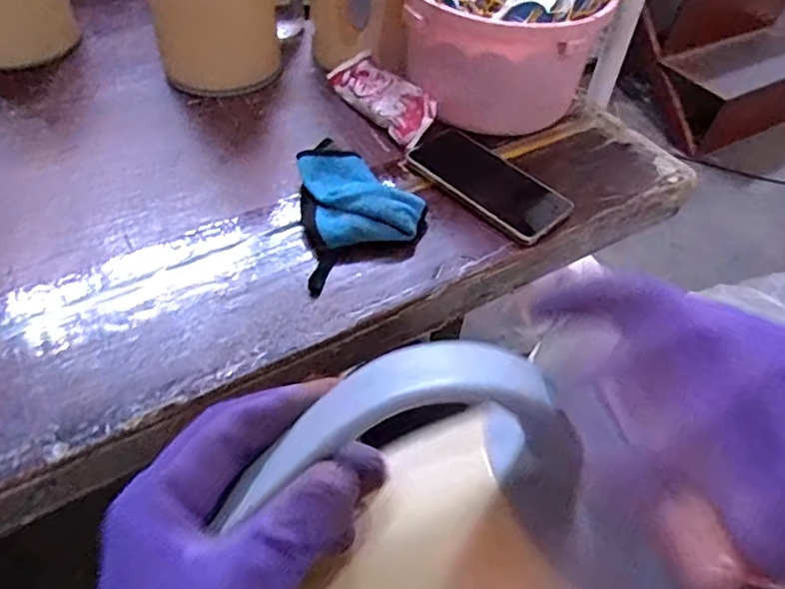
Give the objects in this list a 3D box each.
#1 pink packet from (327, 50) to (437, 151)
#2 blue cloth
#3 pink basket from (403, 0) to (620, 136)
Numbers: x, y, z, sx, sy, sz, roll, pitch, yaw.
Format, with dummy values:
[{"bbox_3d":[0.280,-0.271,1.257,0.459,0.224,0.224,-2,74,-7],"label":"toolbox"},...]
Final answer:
[{"bbox_3d":[-0.009,-0.230,0.655,0.067,0.035,0.177,-28,57,-23],"label":"pink packet"},{"bbox_3d":[-0.028,-0.091,0.534,0.112,0.035,0.178,-6,51,-9],"label":"blue cloth"},{"bbox_3d":[0.117,-0.301,0.641,0.214,0.134,0.217,1,51,-2],"label":"pink basket"}]

